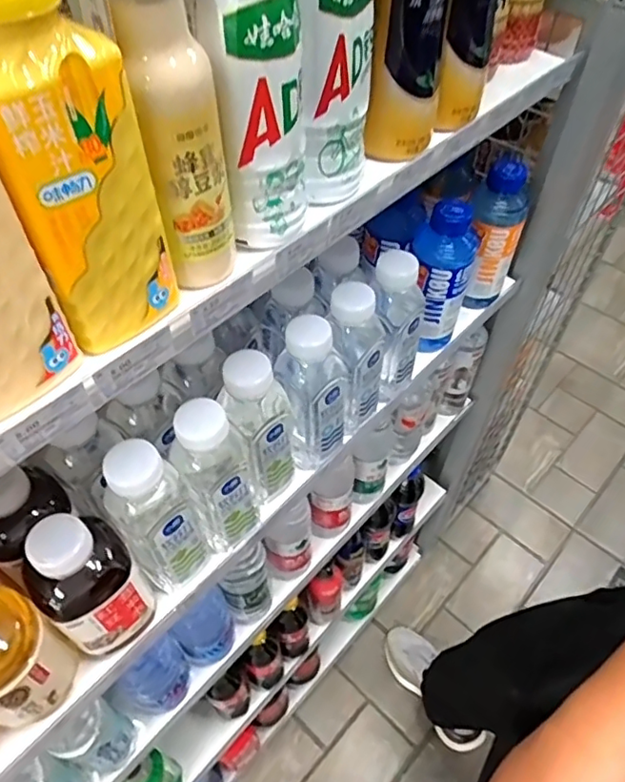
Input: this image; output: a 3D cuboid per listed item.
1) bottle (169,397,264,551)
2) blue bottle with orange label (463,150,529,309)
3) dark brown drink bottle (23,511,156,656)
[{"bbox_3d":[-0.079,0.071,0.484,0.060,0.157,0.060,-28,57,-20],"label":"bottle"},{"bbox_3d":[0.215,-0.183,0.688,0.067,0.182,0.060,19,54,14],"label":"blue bottle with orange label"},{"bbox_3d":[-0.167,0.145,0.436,0.073,0.139,0.063,-34,59,-24],"label":"dark brown drink bottle"}]

